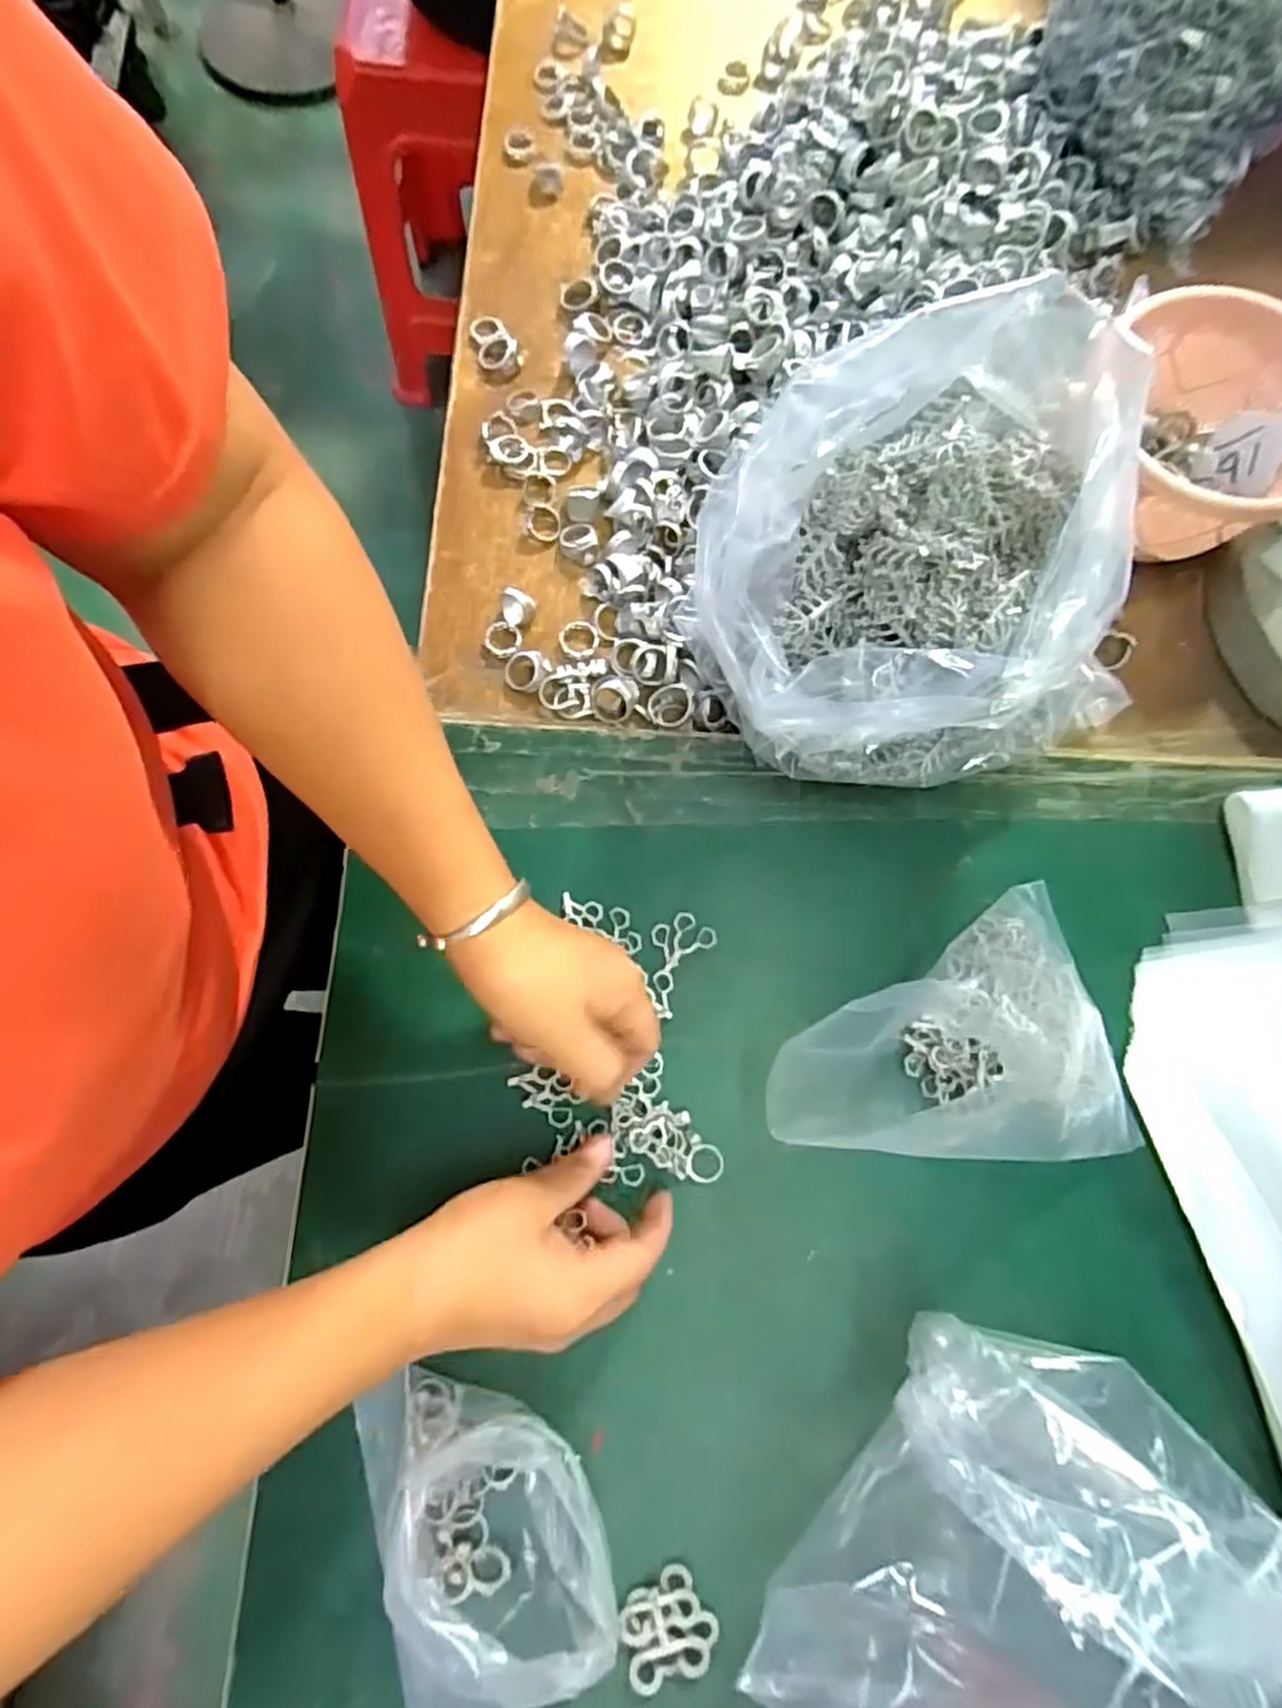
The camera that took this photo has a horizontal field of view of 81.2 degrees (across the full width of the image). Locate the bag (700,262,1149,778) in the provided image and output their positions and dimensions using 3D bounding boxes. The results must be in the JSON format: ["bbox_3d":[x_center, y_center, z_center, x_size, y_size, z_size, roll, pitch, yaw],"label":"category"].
[{"bbox_3d":[0.138,-0.139,0.385,0.222,0.157,0.186,-21,77,-5],"label":"bag"}]

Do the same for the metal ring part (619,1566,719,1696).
[{"bbox_3d":[0.011,0.357,0.344,0.040,0.008,0.038,-24,77,-6],"label":"metal ring part"}]

